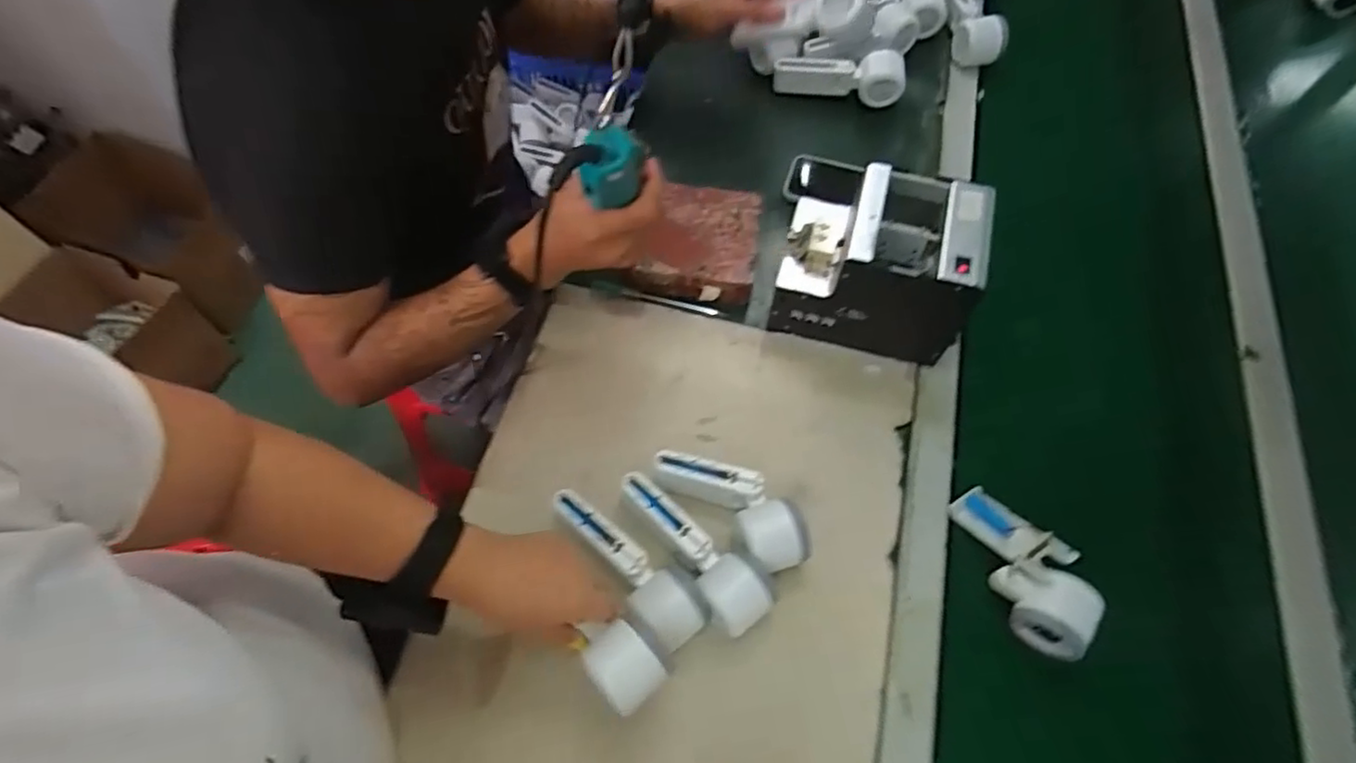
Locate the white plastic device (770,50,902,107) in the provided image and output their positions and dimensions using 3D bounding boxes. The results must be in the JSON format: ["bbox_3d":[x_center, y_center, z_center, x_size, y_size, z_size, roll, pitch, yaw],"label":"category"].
[{"bbox_3d":[0.216,-0.410,0.877,0.168,0.059,0.045,10,62,2],"label":"white plastic device"}]

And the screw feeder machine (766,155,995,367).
[{"bbox_3d":[0.202,-0.120,0.680,0.182,0.157,0.126,16,63,5],"label":"screw feeder machine"}]

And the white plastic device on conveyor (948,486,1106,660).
[{"bbox_3d":[0.311,0.166,0.592,0.062,0.056,0.156,-15,51,-11],"label":"white plastic device on conveyor"}]

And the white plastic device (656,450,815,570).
[{"bbox_3d":[0.053,0.114,0.618,0.162,0.045,0.065,40,68,17],"label":"white plastic device"}]

